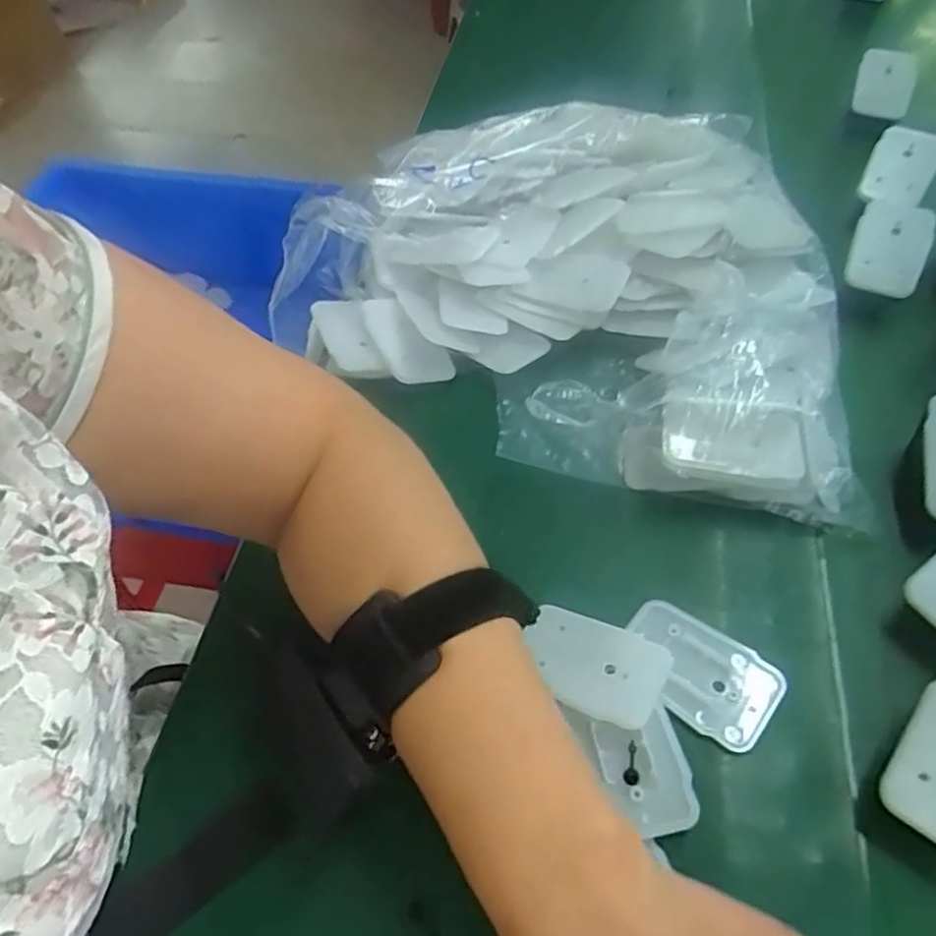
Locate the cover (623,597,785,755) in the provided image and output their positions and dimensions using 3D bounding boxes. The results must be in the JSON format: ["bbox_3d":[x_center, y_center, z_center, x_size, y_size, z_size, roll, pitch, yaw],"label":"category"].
[{"bbox_3d":[0.102,0.092,0.312,0.068,0.007,0.044,30,62,21],"label":"cover"}]

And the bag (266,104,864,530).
[{"bbox_3d":[0.048,-0.118,0.426,0.326,0.062,0.284,5,56,5],"label":"bag"}]

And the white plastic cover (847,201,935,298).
[{"bbox_3d":[0.271,-0.142,0.444,0.044,0.014,0.063,21,85,17],"label":"white plastic cover"}]

